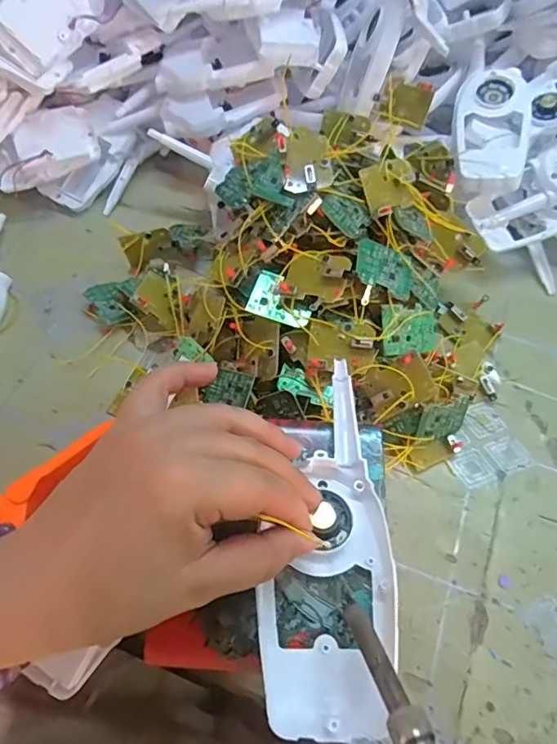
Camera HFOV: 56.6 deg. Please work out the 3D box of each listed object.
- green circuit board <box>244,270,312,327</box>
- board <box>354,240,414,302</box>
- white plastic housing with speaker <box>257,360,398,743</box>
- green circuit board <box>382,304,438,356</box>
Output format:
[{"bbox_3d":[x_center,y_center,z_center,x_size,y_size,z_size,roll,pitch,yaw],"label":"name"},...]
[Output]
[{"bbox_3d":[0.003,-0.049,0.348,0.042,0.006,0.032,20,73,5],"label":"green circuit board"},{"bbox_3d":[0.073,-0.068,0.346,0.044,0.004,0.033,18,68,-19],"label":"board"},{"bbox_3d":[0.027,0.072,0.240,0.057,0.015,0.162,8,59,4],"label":"white plastic housing with speaker"},{"bbox_3d":[0.089,-0.027,0.352,0.046,0.005,0.032,1,98,-24],"label":"green circuit board"}]

